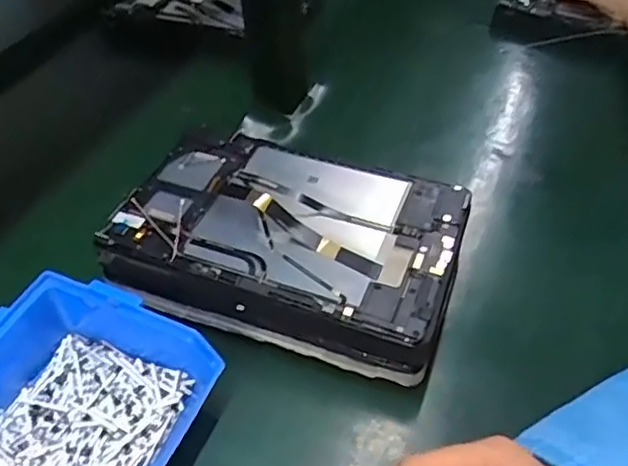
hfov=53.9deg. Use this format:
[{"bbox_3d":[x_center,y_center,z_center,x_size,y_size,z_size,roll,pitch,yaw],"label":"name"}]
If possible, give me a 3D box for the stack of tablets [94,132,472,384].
[{"bbox_3d":[-0.017,0.002,0.471,0.243,0.058,0.155,14,48,15],"label":"stack of tablets"}]

